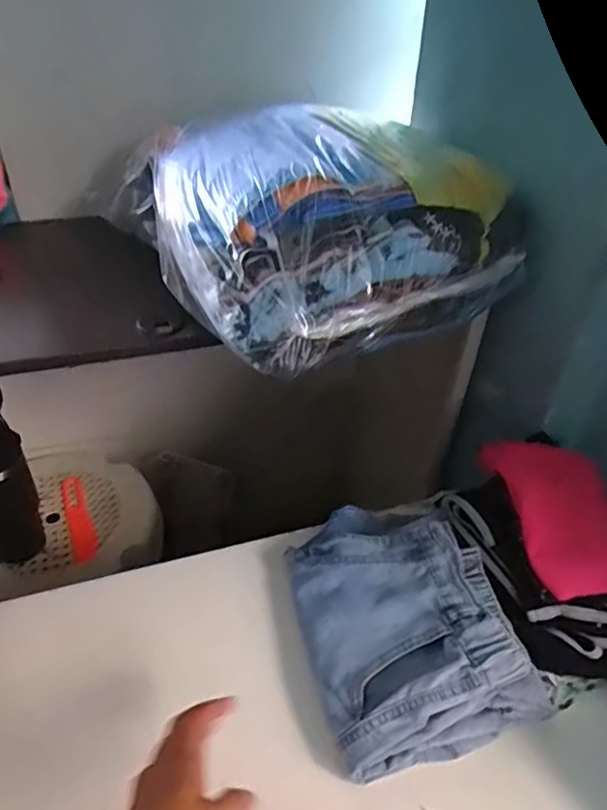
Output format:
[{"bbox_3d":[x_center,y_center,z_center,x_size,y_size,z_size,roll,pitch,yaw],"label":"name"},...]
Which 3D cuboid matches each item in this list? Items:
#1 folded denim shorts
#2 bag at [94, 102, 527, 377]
[{"bbox_3d":[0.088,0.199,0.576,0.185,0.077,0.253,-12,43,-17],"label":"folded denim shorts"},{"bbox_3d":[0.010,-0.217,0.646,0.328,0.151,0.333,-18,45,-23],"label":"bag"}]

